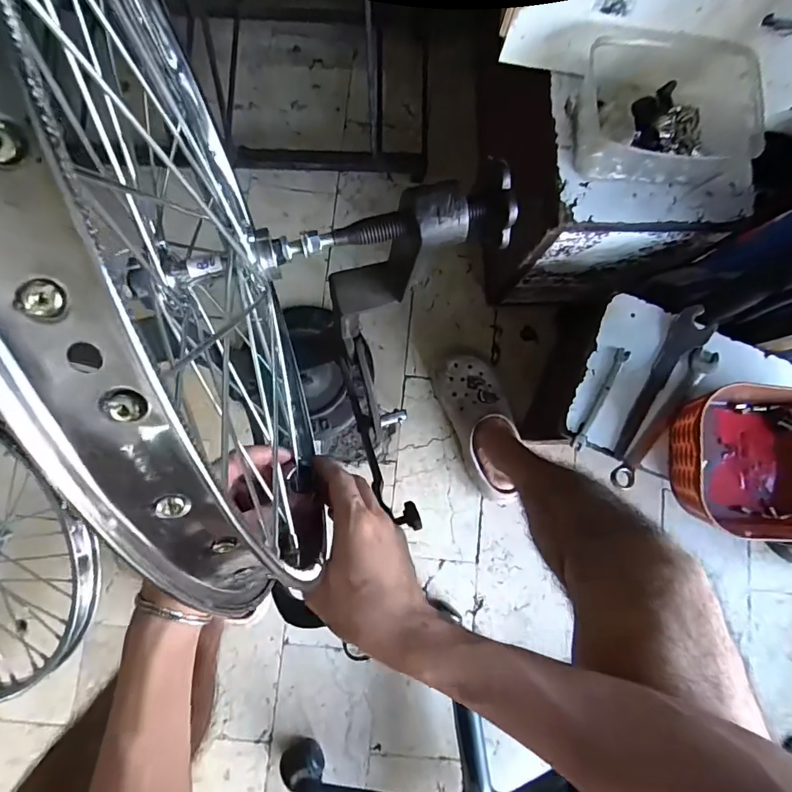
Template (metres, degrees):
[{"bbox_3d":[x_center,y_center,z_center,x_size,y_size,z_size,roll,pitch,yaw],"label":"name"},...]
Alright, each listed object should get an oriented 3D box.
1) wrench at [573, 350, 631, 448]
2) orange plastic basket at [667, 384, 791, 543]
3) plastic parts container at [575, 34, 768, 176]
[{"bbox_3d":[0.244,0.004,0.547,0.014,0.010,0.131,28,83,-1],"label":"wrench"},{"bbox_3d":[0.417,0.072,0.514,0.207,0.074,0.163,4,83,-2],"label":"orange plastic basket"},{"bbox_3d":[0.294,-0.307,0.494,0.186,0.068,0.120,-3,84,-3],"label":"plastic parts container"}]

